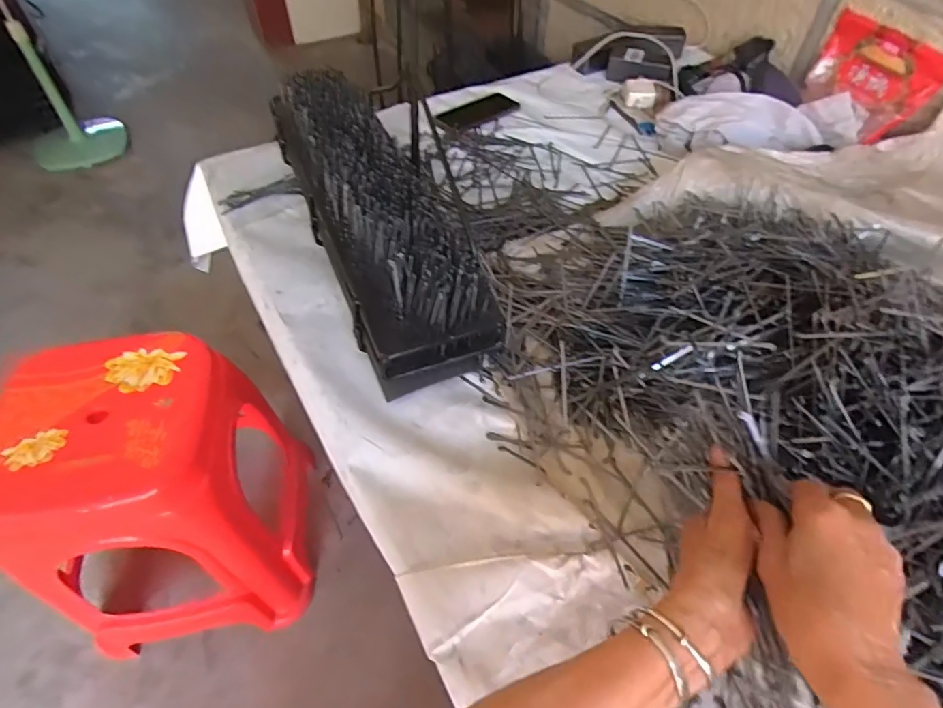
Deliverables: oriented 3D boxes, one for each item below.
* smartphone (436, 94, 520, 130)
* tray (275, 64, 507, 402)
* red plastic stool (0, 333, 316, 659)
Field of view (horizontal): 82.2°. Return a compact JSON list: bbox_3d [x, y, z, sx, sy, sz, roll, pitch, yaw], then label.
[{"bbox_3d":[0.011,-0.456,1.013,0.166,0.015,0.068,-31,58,-23],"label":"smartphone"},{"bbox_3d":[-0.137,-0.196,0.721,0.149,0.118,0.513,-20,54,-16],"label":"tray"},{"bbox_3d":[-0.493,0.250,0.909,0.352,0.470,0.353,-3,50,-3],"label":"red plastic stool"}]

